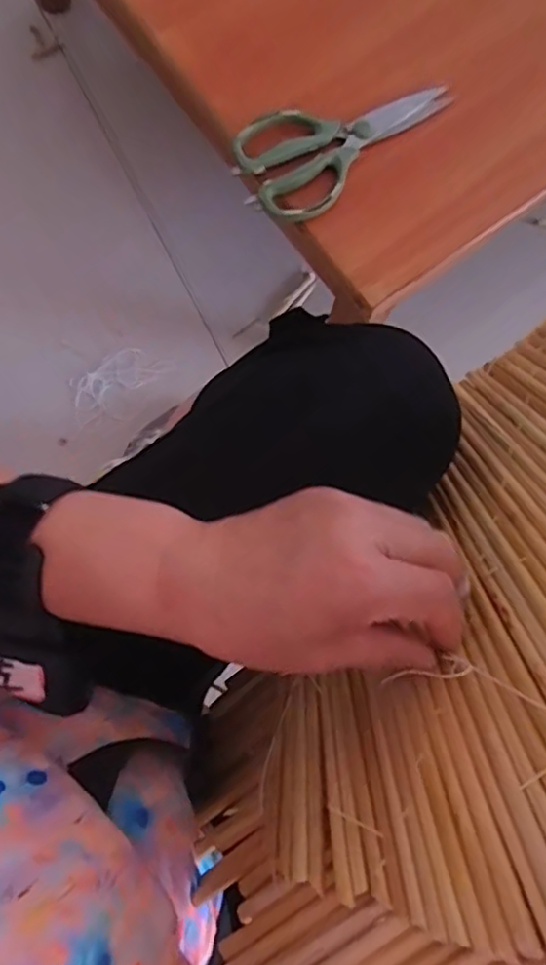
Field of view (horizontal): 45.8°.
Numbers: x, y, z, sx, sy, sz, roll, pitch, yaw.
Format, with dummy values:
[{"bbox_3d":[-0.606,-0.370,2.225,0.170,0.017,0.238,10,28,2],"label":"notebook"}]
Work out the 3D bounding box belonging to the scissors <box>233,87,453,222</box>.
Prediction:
[{"bbox_3d":[0.065,-0.317,0.585,0.213,0.022,0.096,-35,83,-9],"label":"scissors"}]

